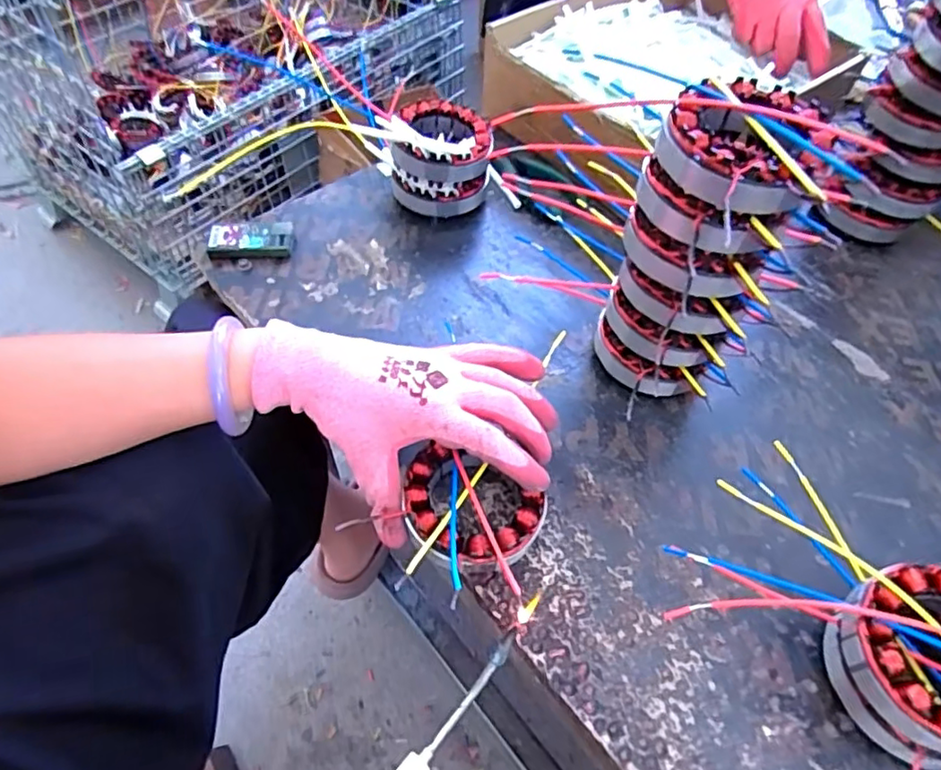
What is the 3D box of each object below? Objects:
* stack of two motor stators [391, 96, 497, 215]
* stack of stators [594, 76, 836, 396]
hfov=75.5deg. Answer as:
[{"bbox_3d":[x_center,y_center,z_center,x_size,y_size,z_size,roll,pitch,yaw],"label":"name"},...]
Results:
[{"bbox_3d":[-0.026,-0.201,0.546,0.086,0.079,0.082,3,54,-2],"label":"stack of two motor stators"},{"bbox_3d":[0.136,-0.076,0.389,0.084,0.205,0.081,22,56,12],"label":"stack of stators"}]

